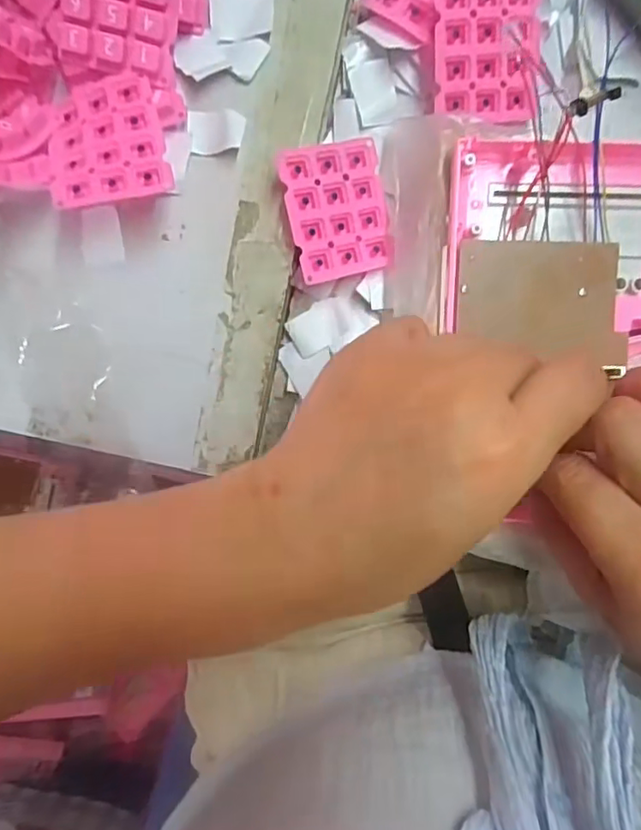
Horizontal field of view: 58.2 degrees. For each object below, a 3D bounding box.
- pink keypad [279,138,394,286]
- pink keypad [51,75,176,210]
[{"bbox_3d":[0.009,-0.096,0.271,0.049,0.004,0.059,-16,103,-19],"label":"pink keypad"},{"bbox_3d":[-0.093,-0.119,0.251,0.048,0.007,0.058,-14,77,-2],"label":"pink keypad"}]

